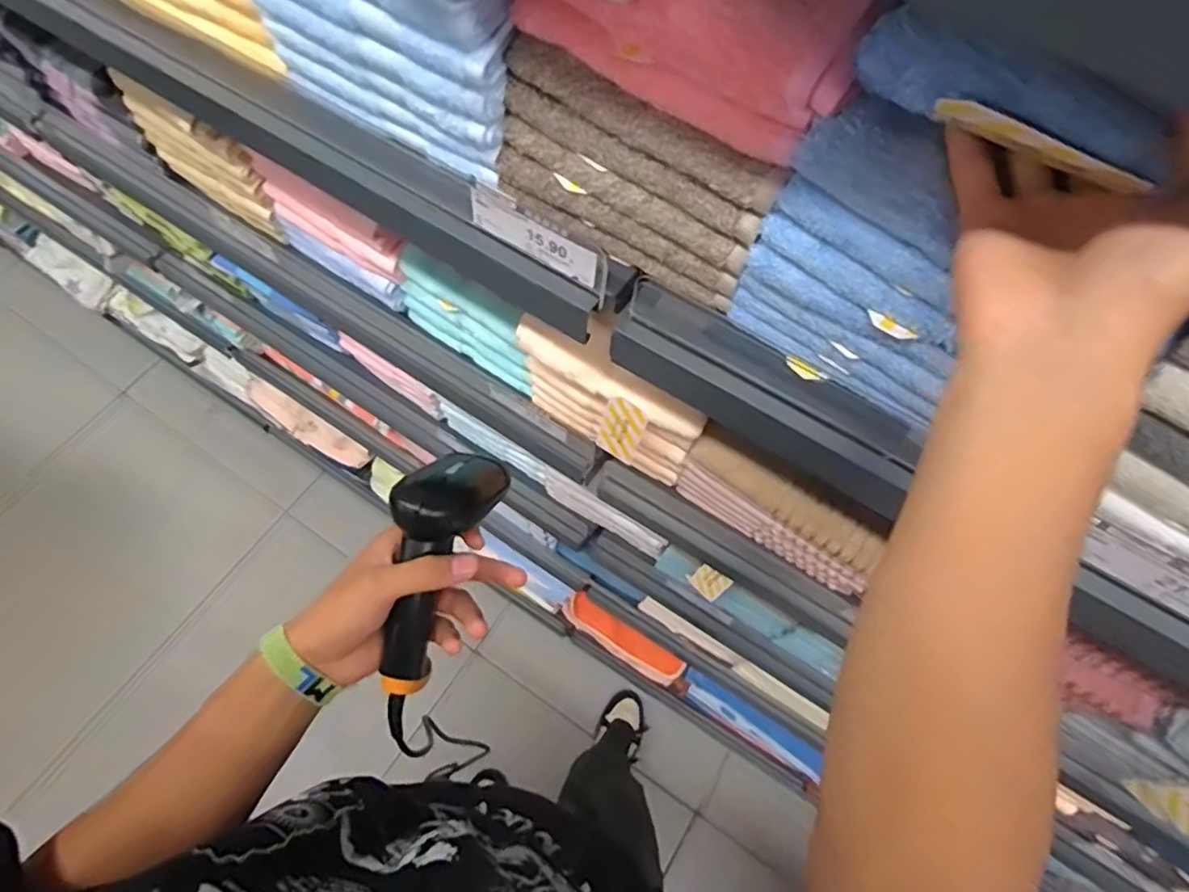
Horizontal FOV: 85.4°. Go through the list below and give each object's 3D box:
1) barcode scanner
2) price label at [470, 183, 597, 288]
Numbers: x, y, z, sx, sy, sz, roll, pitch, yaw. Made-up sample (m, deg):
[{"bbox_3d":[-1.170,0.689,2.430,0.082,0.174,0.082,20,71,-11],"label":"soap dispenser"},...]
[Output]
[{"bbox_3d":[-0.120,0.101,0.454,0.056,0.088,0.197,16,88,5],"label":"barcode scanner"},{"bbox_3d":[-0.040,-0.140,0.429,0.098,0.036,0.007,31,69,11],"label":"price label"}]

